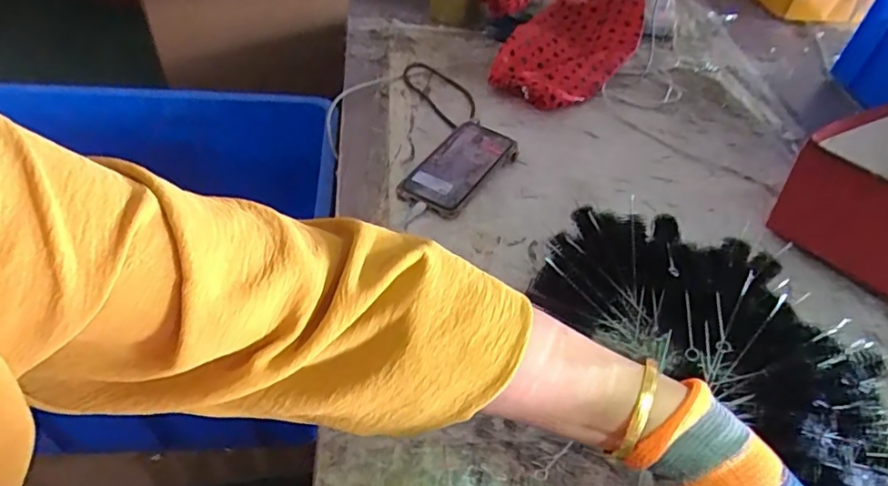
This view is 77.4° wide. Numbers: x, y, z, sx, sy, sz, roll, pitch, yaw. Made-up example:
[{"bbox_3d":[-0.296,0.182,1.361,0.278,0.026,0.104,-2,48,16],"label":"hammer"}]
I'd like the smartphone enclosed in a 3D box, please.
[{"bbox_3d":[0.017,-0.086,0.635,0.077,0.016,0.143,29,58,23],"label":"smartphone"}]

